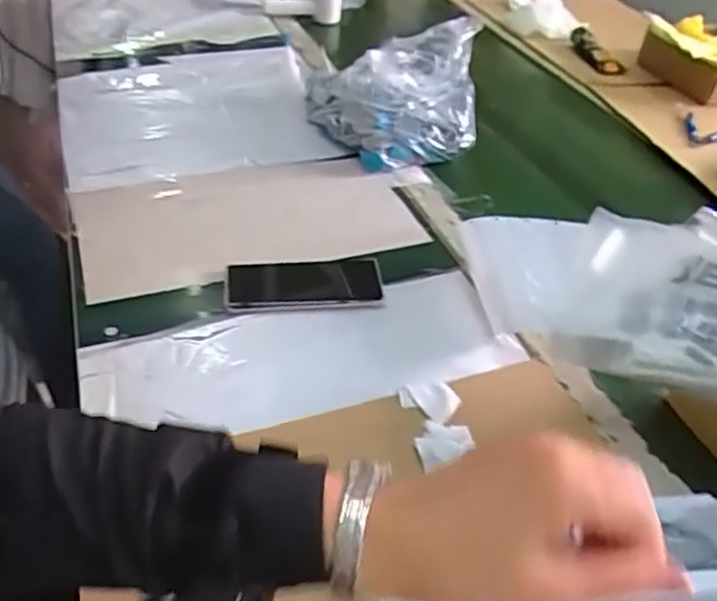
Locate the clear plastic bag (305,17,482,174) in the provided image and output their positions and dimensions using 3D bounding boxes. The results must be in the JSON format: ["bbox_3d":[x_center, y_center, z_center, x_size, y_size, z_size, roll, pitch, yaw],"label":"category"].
[{"bbox_3d":[0.046,-0.278,0.914,0.236,0.140,0.181,2,40,-3],"label":"clear plastic bag"}]

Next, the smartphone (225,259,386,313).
[{"bbox_3d":[-0.055,-0.016,0.693,0.162,0.010,0.072,-5,40,-11],"label":"smartphone"}]

